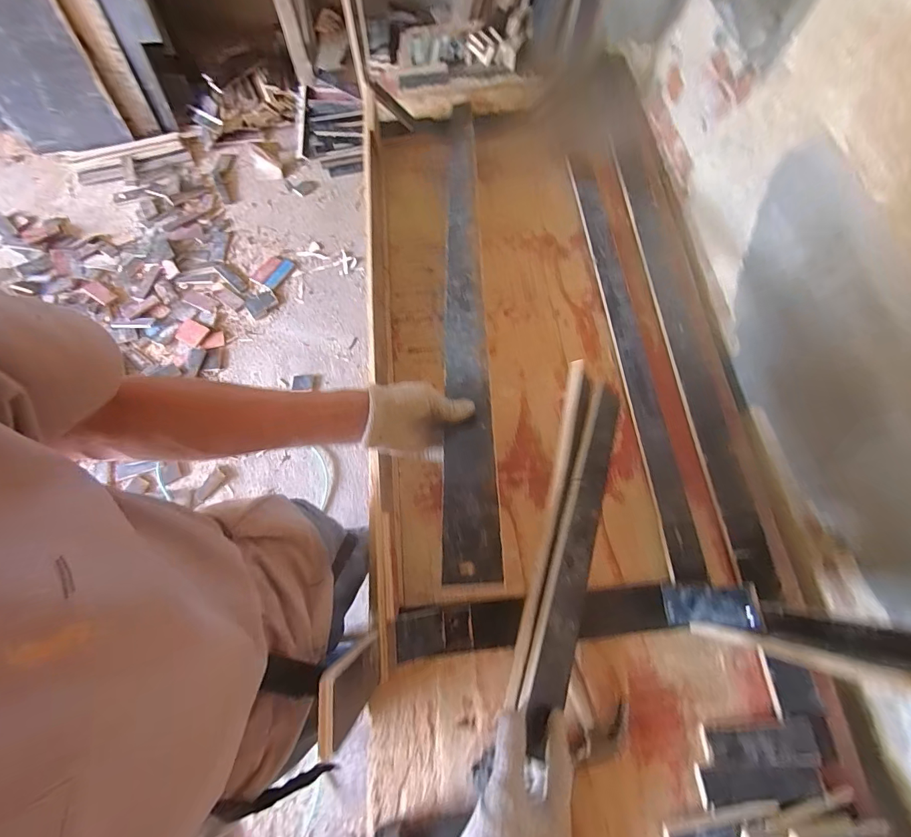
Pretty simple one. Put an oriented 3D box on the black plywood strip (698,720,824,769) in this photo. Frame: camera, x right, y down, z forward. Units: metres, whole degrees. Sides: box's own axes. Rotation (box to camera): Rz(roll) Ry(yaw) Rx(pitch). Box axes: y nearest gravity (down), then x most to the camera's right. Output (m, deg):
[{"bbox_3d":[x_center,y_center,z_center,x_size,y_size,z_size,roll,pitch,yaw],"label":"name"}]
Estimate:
[{"bbox_3d":[0.488,0.522,0.637,0.176,0.020,0.056,-4,68,-3],"label":"black plywood strip"}]

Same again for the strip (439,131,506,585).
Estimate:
[{"bbox_3d":[0.009,-0.268,0.693,0.062,0.024,1.114,0,56,-1],"label":"strip"}]

